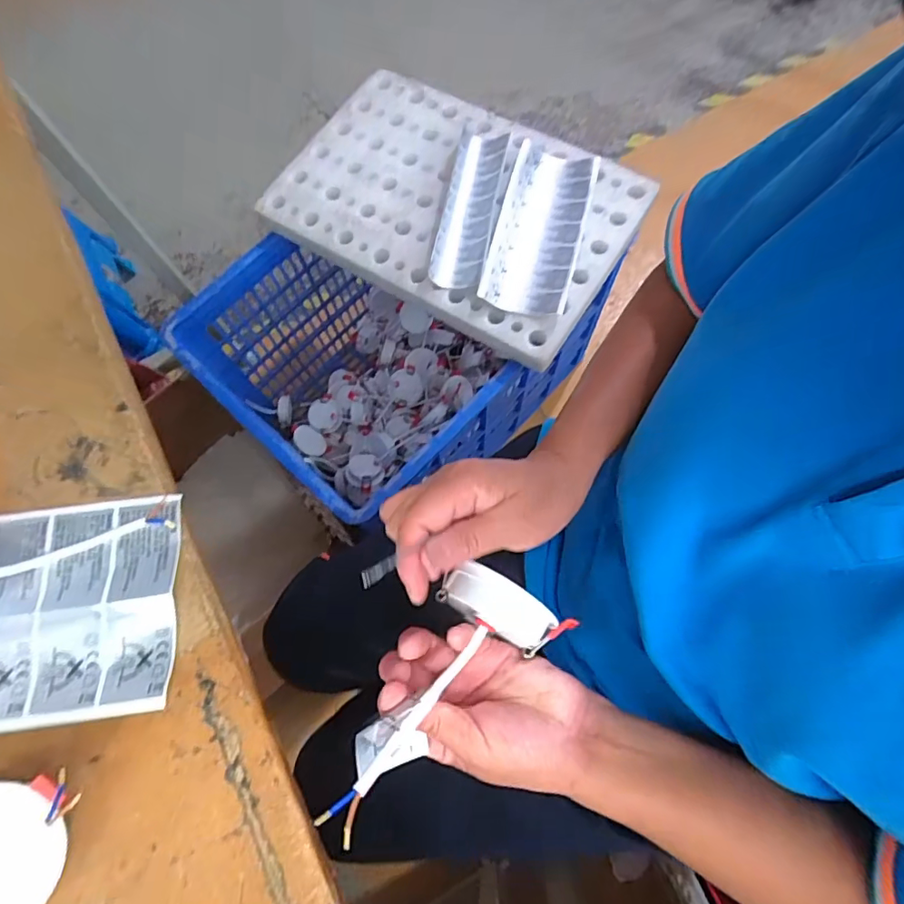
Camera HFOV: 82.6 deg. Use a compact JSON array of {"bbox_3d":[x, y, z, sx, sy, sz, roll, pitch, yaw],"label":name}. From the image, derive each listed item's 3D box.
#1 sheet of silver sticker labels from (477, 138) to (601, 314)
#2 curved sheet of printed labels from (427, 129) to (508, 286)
[{"bbox_3d":[0.140,-0.353,0.799,0.129,0.029,0.308,14,73,7],"label":"sheet of silver sticker labels"},{"bbox_3d":[0.029,-0.398,0.814,0.079,0.026,0.309,9,73,5],"label":"curved sheet of printed labels"}]

